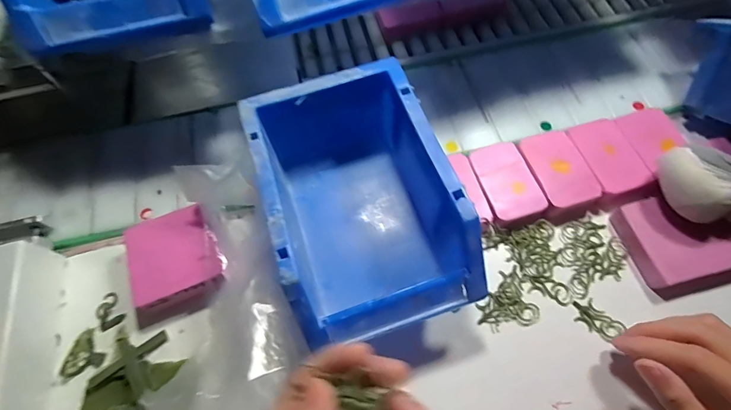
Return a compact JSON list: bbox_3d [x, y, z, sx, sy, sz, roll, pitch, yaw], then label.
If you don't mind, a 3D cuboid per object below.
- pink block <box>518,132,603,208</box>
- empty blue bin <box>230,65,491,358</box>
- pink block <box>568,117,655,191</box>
[{"bbox_3d":[0.170,-0.031,0.326,0.045,0.016,0.070,-17,65,-4],"label":"pink block"},{"bbox_3d":[-0.003,0.004,0.278,0.119,0.103,0.176,-18,65,-5],"label":"empty blue bin"},{"bbox_3d":[0.215,-0.042,0.327,0.046,0.019,0.071,-16,64,-4],"label":"pink block"}]

